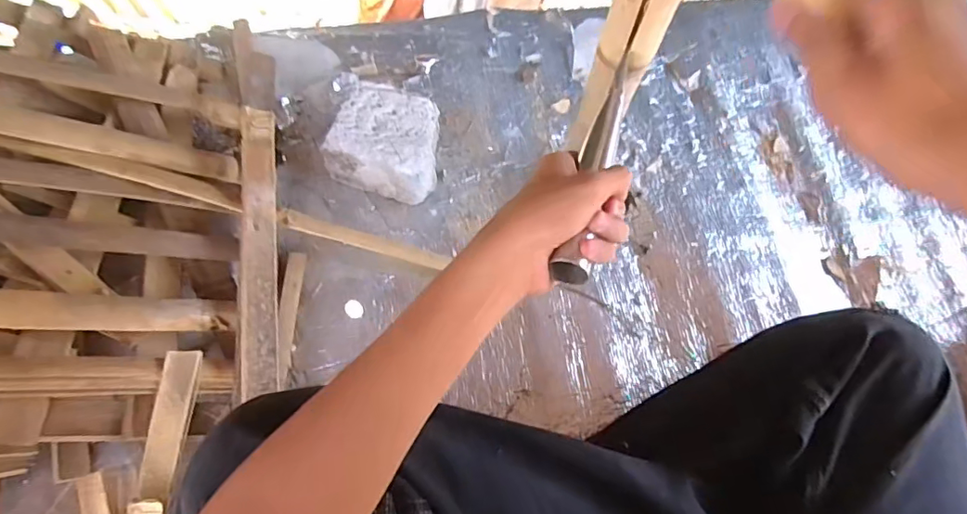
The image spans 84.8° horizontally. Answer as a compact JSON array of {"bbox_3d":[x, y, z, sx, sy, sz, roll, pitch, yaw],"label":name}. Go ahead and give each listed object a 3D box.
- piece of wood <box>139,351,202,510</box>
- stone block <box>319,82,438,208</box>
[{"bbox_3d":[-0.294,0.156,0.497,0.031,0.009,0.132,12,70,-24],"label":"piece of wood"},{"bbox_3d":[-0.116,-0.141,0.665,0.128,0.071,0.108,16,67,4],"label":"stone block"}]

